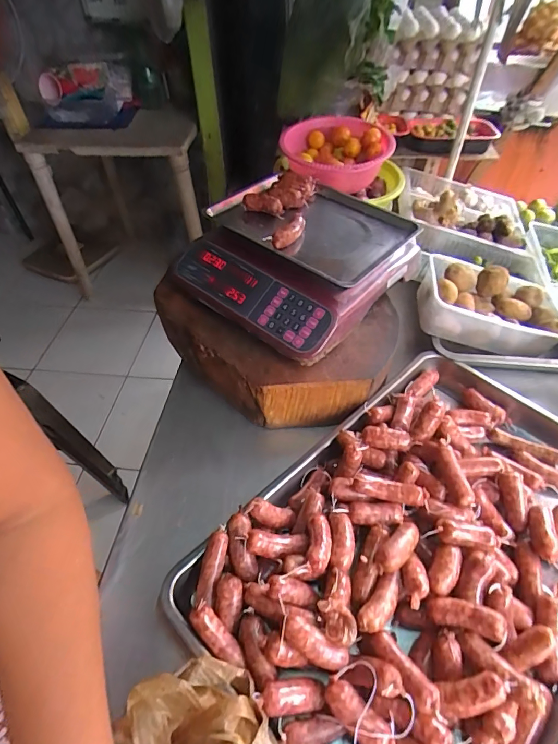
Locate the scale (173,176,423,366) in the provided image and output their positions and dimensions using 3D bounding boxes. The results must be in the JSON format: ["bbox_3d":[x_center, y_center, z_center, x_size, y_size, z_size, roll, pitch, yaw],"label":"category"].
[{"bbox_3d":[0.029,-0.209,0.727,0.326,0.096,0.328,31,56,26],"label":"scale"}]

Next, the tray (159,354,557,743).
[{"bbox_3d":[0.198,0.206,0.525,0.585,0.069,0.383,-36,56,-26],"label":"tray"}]

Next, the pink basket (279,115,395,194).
[{"bbox_3d":[0.116,-0.476,0.887,0.211,0.082,0.245,-2,48,1],"label":"pink basket"}]

